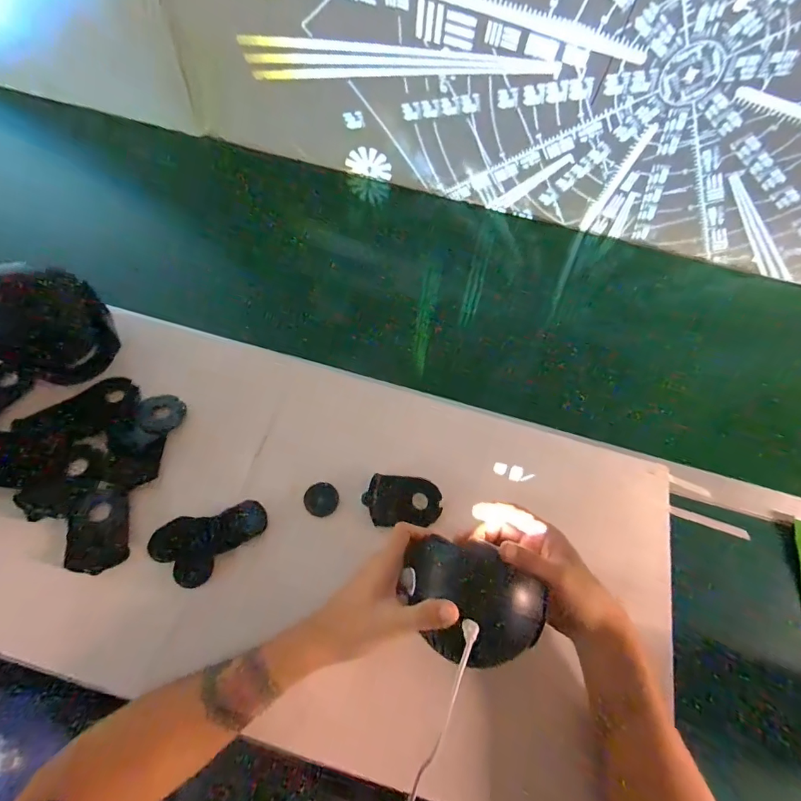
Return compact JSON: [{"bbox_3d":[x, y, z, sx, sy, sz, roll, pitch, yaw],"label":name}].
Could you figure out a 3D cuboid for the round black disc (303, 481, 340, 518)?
[{"bbox_3d":[-0.090,0.113,0.495,0.038,0.007,0.037,2,61,-3],"label":"round black disc"}]

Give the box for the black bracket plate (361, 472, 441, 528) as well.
[{"bbox_3d":[0.003,0.113,0.491,0.086,0.019,0.054,1,61,-3],"label":"black bracket plate"}]

